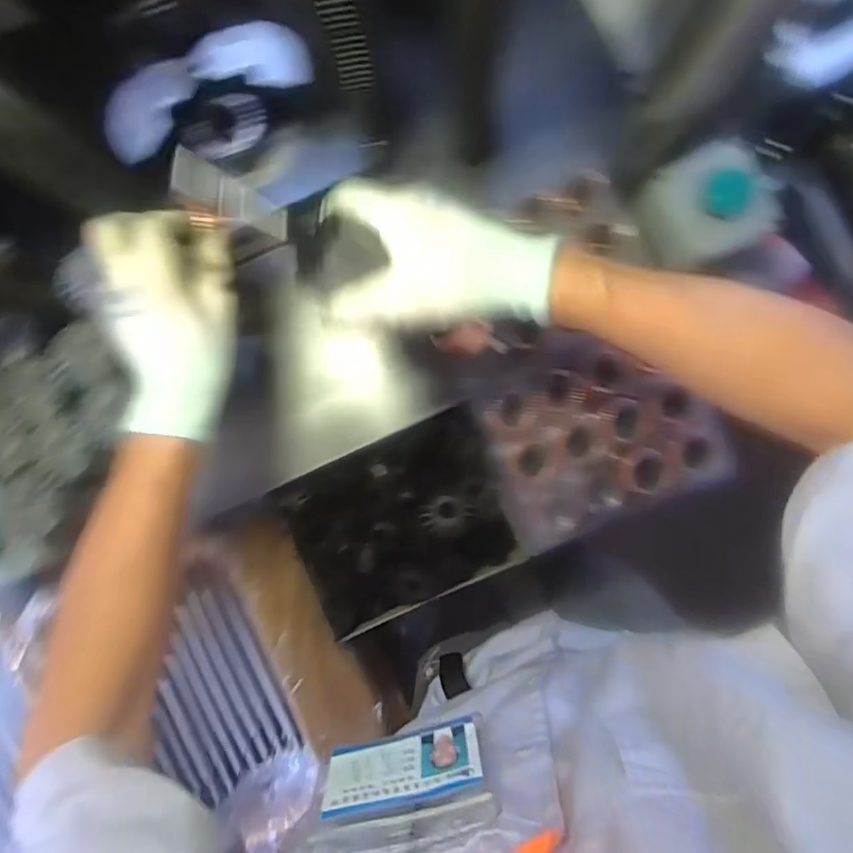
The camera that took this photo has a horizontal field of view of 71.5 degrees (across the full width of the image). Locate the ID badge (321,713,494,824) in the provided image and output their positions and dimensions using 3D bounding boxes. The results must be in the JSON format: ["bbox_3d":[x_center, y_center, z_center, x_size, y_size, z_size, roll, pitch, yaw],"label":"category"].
[{"bbox_3d":[-0.011,0.192,0.331,0.091,0.060,0.005,-14,100,3],"label":"ID badge"}]

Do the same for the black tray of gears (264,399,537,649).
[{"bbox_3d":[-0.028,0.098,0.584,0.217,0.043,0.167,-23,89,2],"label":"black tray of gears"}]

